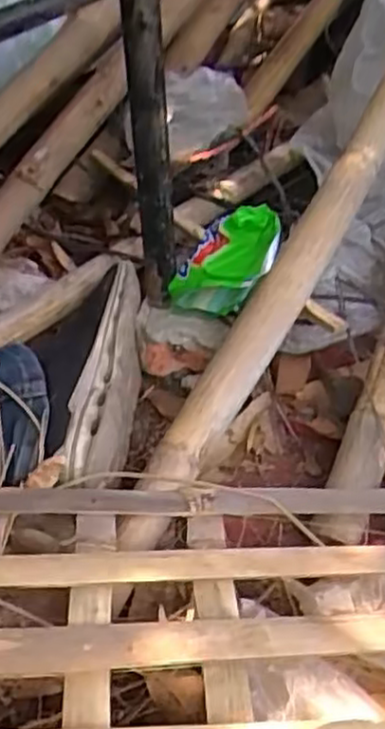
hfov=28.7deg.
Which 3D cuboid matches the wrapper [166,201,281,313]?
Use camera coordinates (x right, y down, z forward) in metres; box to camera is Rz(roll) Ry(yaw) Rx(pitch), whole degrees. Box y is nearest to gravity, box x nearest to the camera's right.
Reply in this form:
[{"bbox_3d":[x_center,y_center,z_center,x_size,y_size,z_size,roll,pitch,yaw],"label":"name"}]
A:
[{"bbox_3d":[0.030,-0.097,0.733,0.097,0.073,0.131,5,37,9],"label":"wrapper"}]

